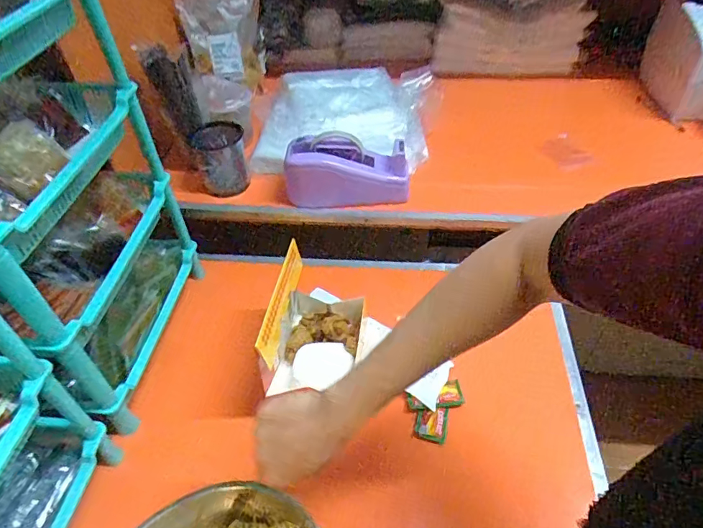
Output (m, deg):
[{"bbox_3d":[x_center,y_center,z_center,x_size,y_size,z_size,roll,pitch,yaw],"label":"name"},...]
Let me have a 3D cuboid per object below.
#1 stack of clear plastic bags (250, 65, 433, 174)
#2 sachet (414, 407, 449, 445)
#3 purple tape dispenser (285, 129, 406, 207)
[{"bbox_3d":[-0.014,-0.283,0.895,0.316,0.073,0.315,4,45,7],"label":"stack of clear plastic bags"},{"bbox_3d":[0.103,0.203,0.614,0.037,0.008,0.044,8,59,13],"label":"sachet"},{"bbox_3d":[-0.007,-0.149,0.767,0.192,0.104,0.064,-1,44,2],"label":"purple tape dispenser"}]

